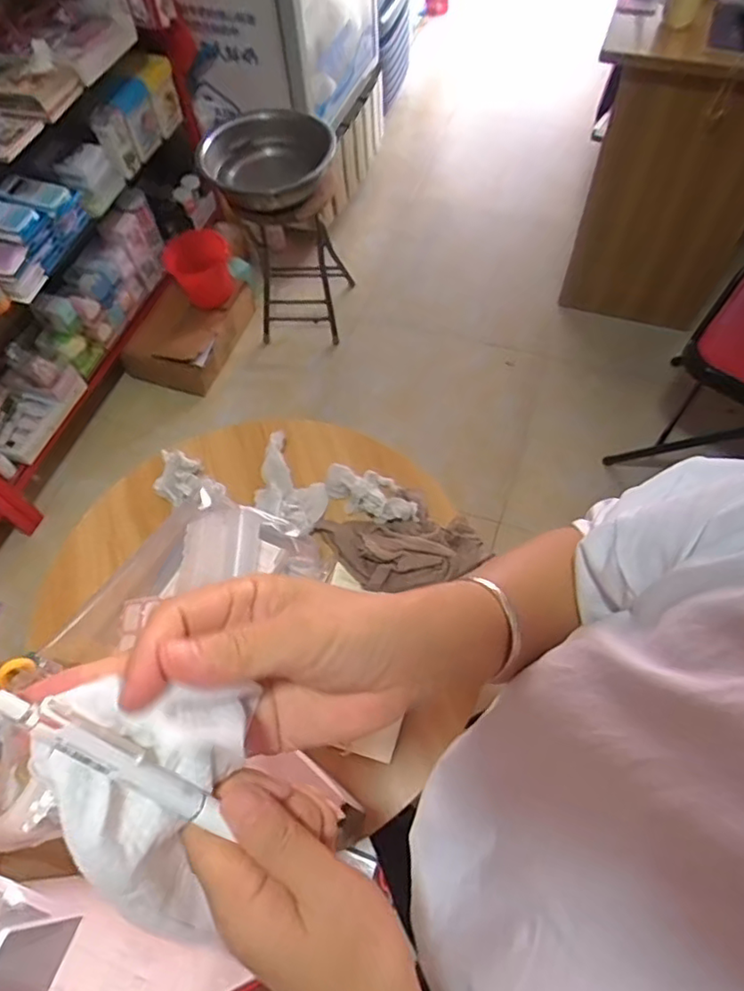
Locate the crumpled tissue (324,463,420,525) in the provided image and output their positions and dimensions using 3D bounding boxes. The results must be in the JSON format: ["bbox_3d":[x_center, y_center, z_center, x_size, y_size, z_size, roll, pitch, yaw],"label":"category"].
[{"bbox_3d":[0.001,-0.005,0.831,0.141,0.033,0.064,23,64,16],"label":"crumpled tissue"}]

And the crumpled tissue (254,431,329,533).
[{"bbox_3d":[-0.121,-0.013,0.850,0.087,0.029,0.144,-36,64,-16],"label":"crumpled tissue"}]

